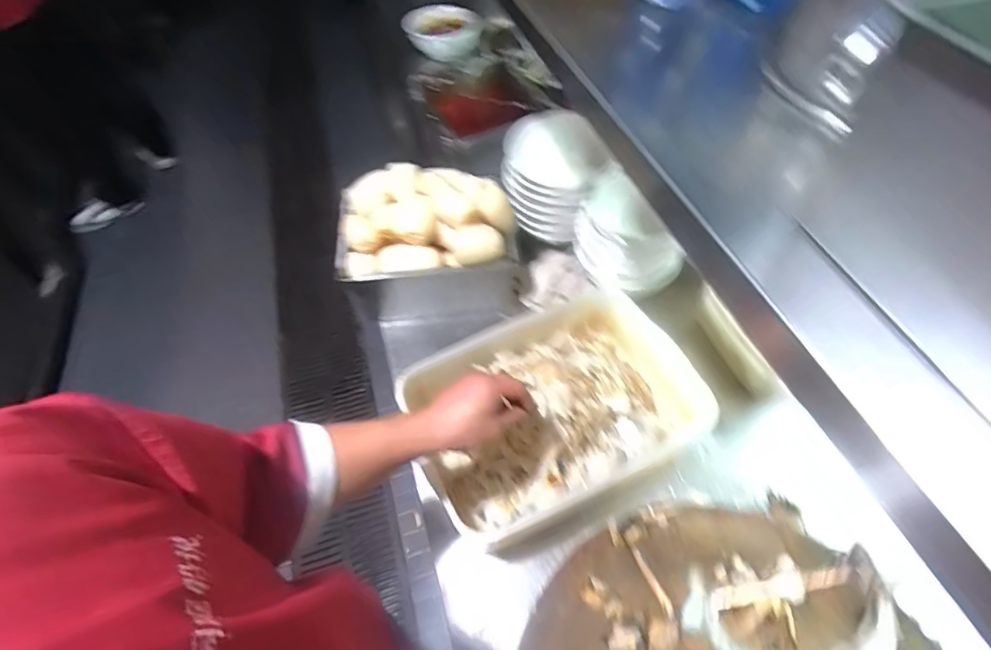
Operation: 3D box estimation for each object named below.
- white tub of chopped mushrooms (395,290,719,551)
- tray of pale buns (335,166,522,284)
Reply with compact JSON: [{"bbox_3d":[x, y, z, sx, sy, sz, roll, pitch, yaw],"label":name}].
[{"bbox_3d":[0.093,0.116,0.766,0.391,0.099,0.270,-23,54,-13],"label":"white tub of chopped mushrooms"},{"bbox_3d":[-0.120,-0.181,0.917,0.296,0.086,0.194,-7,52,-1],"label":"tray of pale buns"}]

